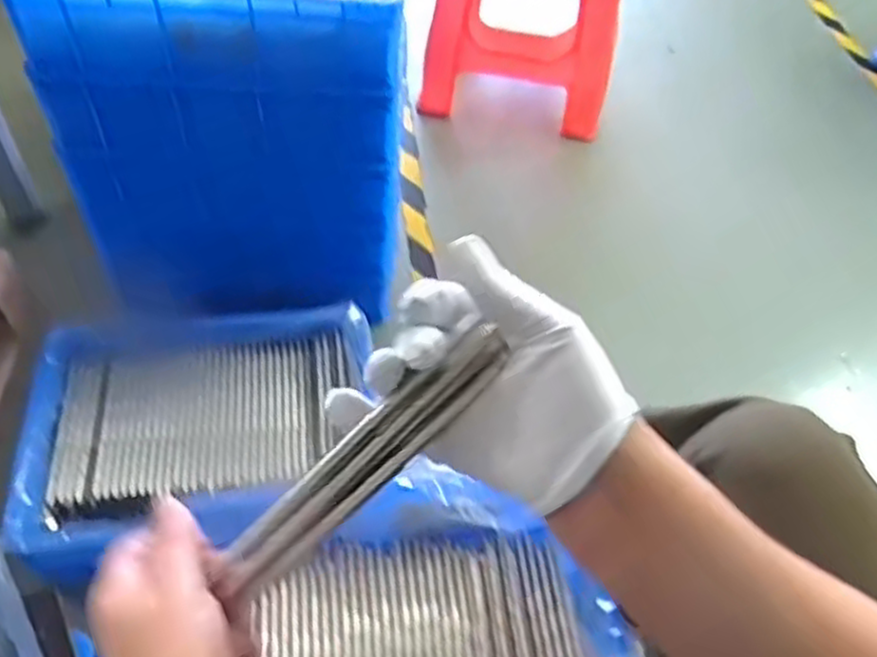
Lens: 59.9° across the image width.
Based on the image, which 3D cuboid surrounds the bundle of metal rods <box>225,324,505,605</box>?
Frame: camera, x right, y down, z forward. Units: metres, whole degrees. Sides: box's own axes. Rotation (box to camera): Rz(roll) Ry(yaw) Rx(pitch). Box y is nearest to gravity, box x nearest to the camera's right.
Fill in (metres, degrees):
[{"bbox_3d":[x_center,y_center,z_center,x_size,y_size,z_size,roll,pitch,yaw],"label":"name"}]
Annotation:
[{"bbox_3d":[-0.034,0.065,0.367,0.167,0.031,0.010,-42,23,2],"label":"bundle of metal rods"}]

